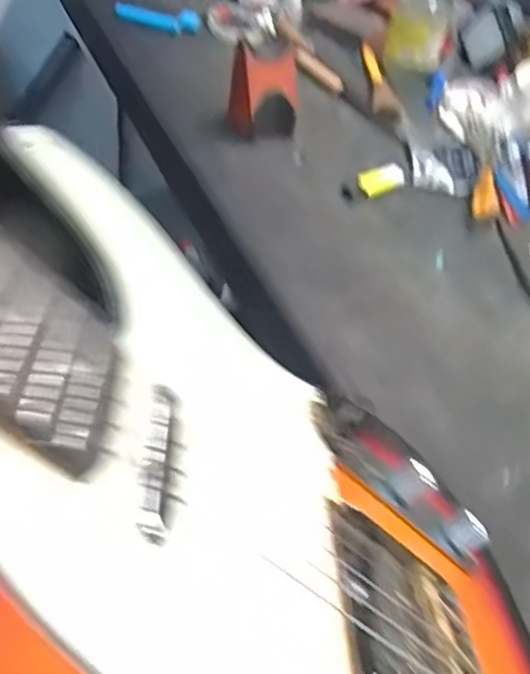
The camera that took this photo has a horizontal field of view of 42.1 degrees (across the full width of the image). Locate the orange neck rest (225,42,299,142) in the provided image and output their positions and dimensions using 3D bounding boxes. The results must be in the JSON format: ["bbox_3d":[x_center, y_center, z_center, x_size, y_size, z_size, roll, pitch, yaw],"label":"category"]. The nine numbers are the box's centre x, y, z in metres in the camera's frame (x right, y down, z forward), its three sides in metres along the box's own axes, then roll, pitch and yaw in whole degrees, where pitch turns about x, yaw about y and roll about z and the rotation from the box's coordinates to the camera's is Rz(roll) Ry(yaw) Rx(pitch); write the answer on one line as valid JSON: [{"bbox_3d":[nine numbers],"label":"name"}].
[{"bbox_3d":[-0.001,-0.279,0.785,0.077,0.078,0.104,6,46,-5],"label":"orange neck rest"}]

